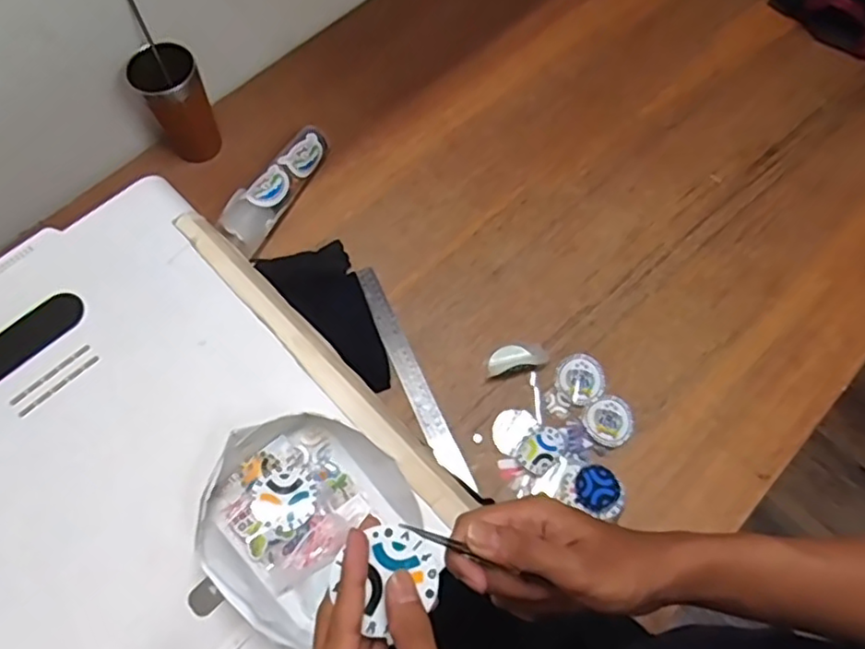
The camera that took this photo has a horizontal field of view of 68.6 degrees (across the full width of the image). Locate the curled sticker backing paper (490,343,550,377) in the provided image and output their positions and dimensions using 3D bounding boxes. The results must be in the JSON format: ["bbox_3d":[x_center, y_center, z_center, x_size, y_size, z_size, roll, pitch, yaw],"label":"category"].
[{"bbox_3d":[0.102,0.038,0.777,0.077,0.022,0.039,-14,67,-8],"label":"curled sticker backing paper"}]

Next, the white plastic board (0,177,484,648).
[{"bbox_3d":[-0.268,0.121,0.562,0.495,0.022,0.399,42,71,16],"label":"white plastic board"}]

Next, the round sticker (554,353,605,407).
[{"bbox_3d":[0.179,0.065,0.769,0.057,0.006,0.061,1,66,-1],"label":"round sticker"}]

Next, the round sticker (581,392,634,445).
[{"bbox_3d":[0.209,0.112,0.751,0.057,0.006,0.062,1,66,-1],"label":"round sticker"}]

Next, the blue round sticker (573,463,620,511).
[{"bbox_3d":[0.186,0.184,0.722,0.050,0.005,0.048,1,66,-1],"label":"blue round sticker"}]

